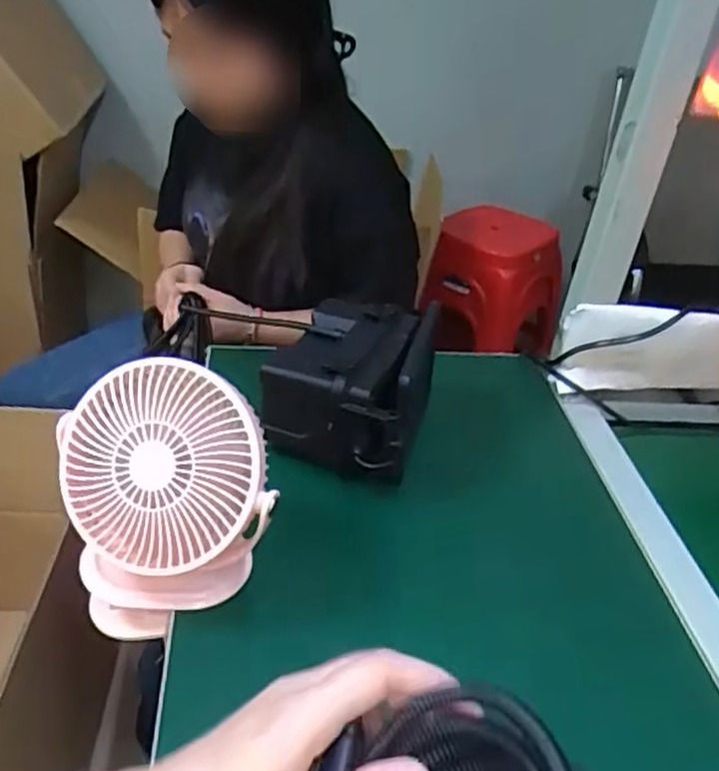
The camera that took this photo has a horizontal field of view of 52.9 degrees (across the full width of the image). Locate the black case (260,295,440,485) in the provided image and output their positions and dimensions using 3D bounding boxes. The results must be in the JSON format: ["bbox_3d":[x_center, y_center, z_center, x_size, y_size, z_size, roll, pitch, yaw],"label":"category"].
[{"bbox_3d":[-0.007,0.001,0.706,0.134,0.126,0.156,15,34,11],"label":"black case"}]

